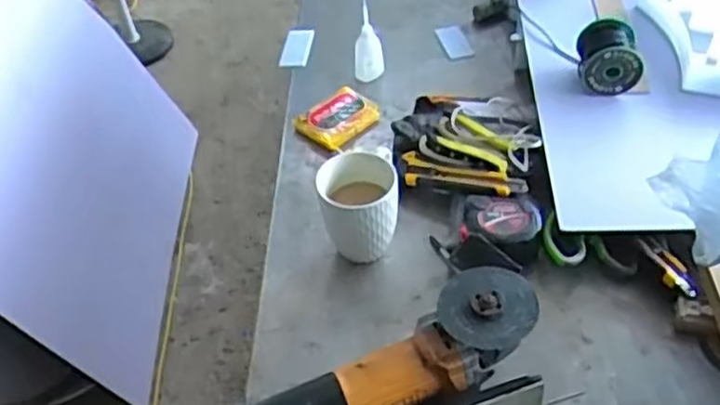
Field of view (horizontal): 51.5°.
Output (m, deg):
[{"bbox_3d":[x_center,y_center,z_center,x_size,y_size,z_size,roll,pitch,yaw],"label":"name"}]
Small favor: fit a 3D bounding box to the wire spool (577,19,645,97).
[{"bbox_3d":[0.307,-0.181,0.921,0.075,0.063,0.068,4,46,11],"label":"wire spool"}]

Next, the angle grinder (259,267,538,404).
[{"bbox_3d":[0.003,0.157,0.660,0.332,0.077,0.082,-20,46,-12],"label":"angle grinder"}]

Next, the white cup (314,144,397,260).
[{"bbox_3d":[0.000,0.007,0.807,0.083,0.098,0.096,-8,45,0],"label":"white cup"}]

